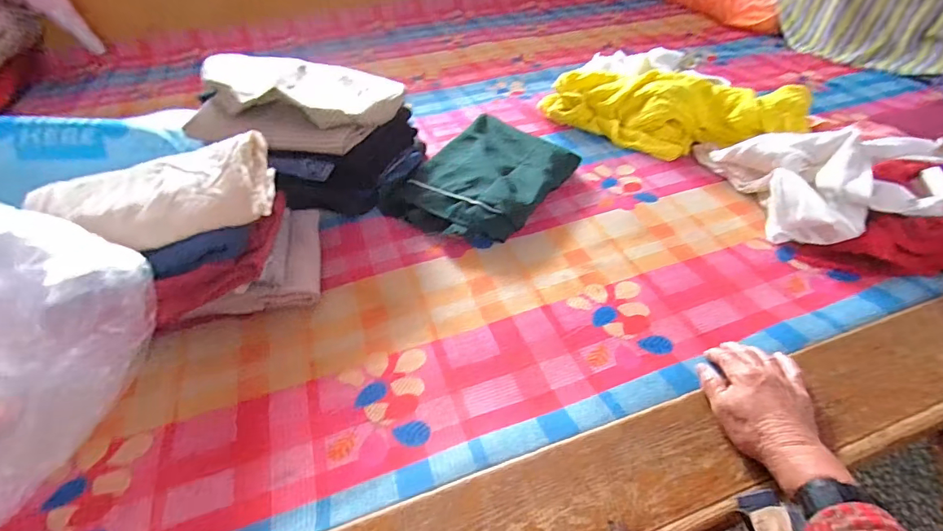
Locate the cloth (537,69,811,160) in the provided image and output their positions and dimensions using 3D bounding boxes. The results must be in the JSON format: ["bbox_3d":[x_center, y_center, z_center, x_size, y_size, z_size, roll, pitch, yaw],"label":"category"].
[{"bbox_3d":[0.412,-0.334,0.982,0.501,0.110,0.226,29,52,30],"label":"cloth"}]

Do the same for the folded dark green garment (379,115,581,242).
[{"bbox_3d":[0.016,-0.167,0.850,0.264,0.058,0.303,24,49,26],"label":"folded dark green garment"}]

